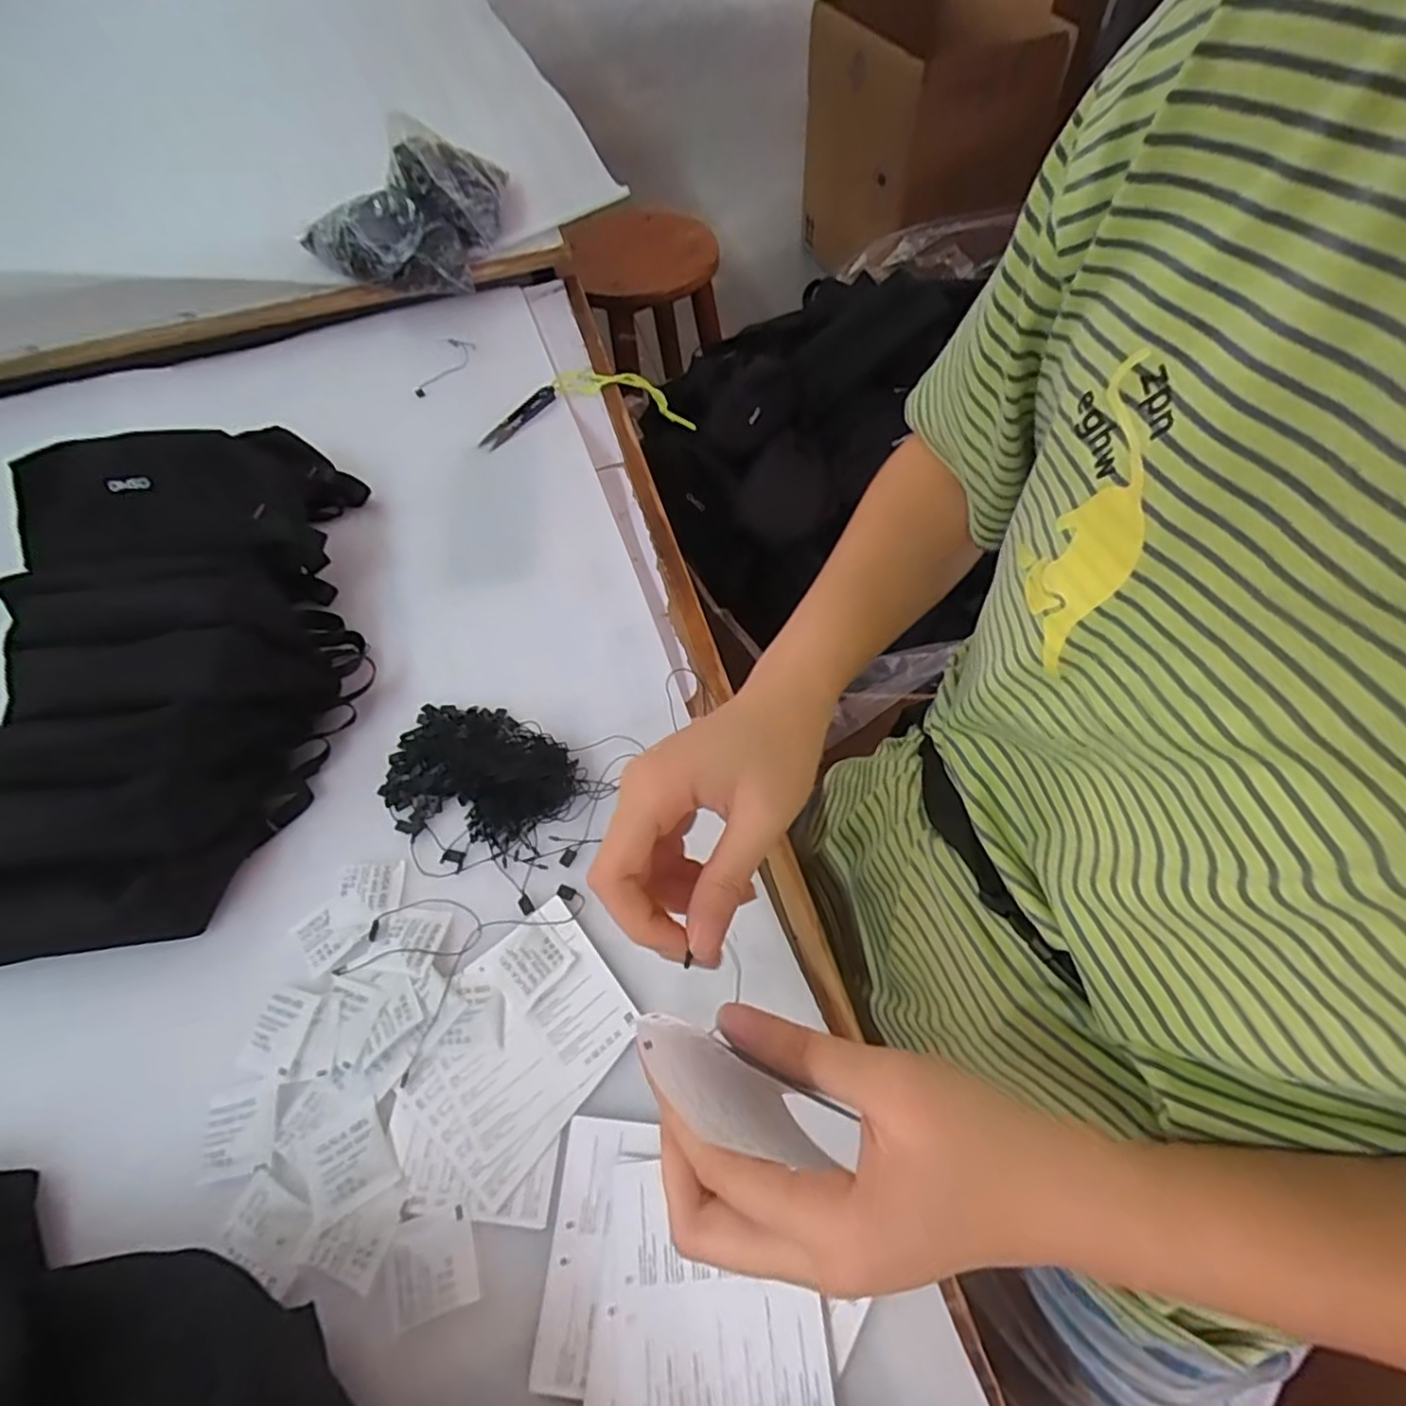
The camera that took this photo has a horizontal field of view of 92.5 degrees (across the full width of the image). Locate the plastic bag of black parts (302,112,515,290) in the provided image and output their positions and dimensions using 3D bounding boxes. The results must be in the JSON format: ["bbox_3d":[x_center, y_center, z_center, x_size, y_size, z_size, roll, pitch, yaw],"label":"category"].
[{"bbox_3d":[-0.295,-0.510,0.698,0.219,0.099,0.129,-31,61,-14],"label":"plastic bag of black parts"}]

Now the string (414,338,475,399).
[{"bbox_3d":[-0.260,-0.337,0.680,0.030,0.007,0.085,15,69,7],"label":"string"}]

